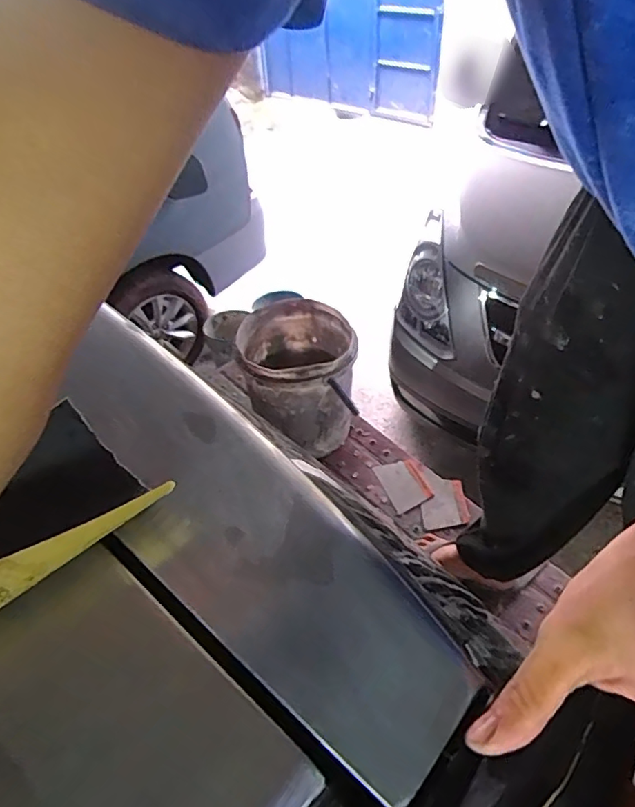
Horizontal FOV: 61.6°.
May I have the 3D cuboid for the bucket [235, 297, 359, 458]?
[{"bbox_3d":[-0.041,-0.060,1.329,0.259,0.280,0.298,-8,44,-3],"label":"bucket"}]

